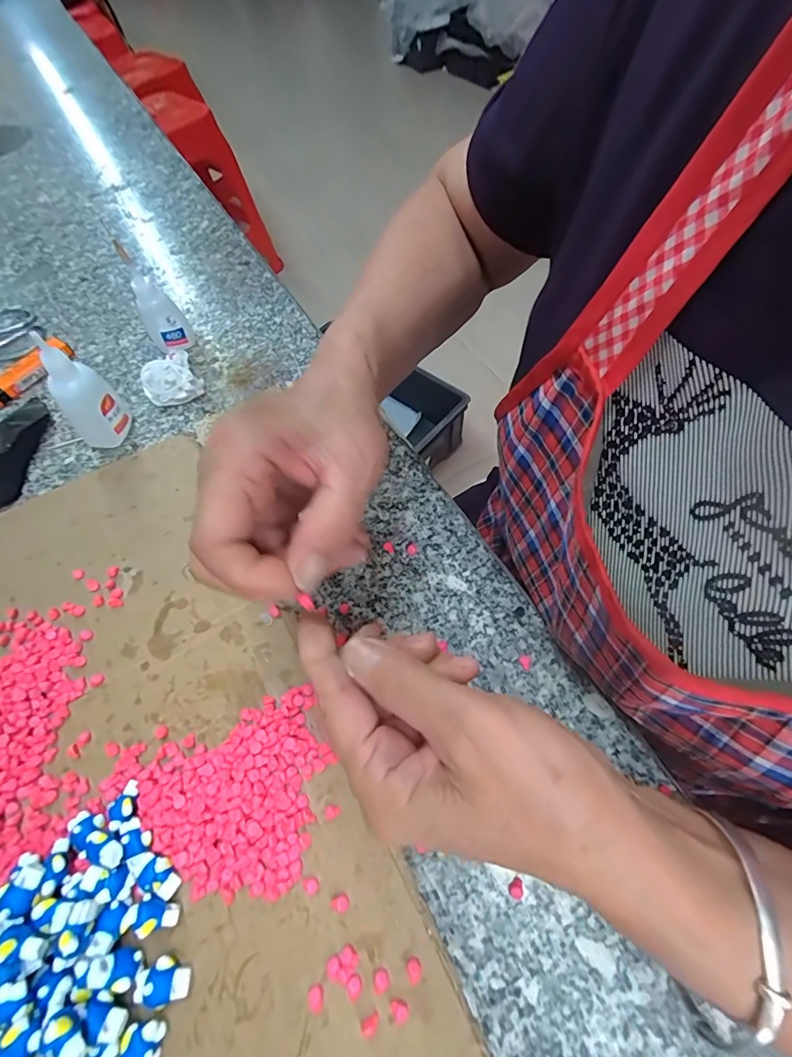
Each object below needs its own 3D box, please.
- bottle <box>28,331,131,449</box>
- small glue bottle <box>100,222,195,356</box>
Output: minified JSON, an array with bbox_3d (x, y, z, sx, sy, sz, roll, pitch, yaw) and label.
[{"bbox_3d":[-0.234,-0.100,0.316,0.025,0.089,0.040,38,70,21],"label":"bottle"},{"bbox_3d":[-0.205,-0.192,0.360,0.022,0.095,0.029,22,66,14],"label":"small glue bottle"}]

